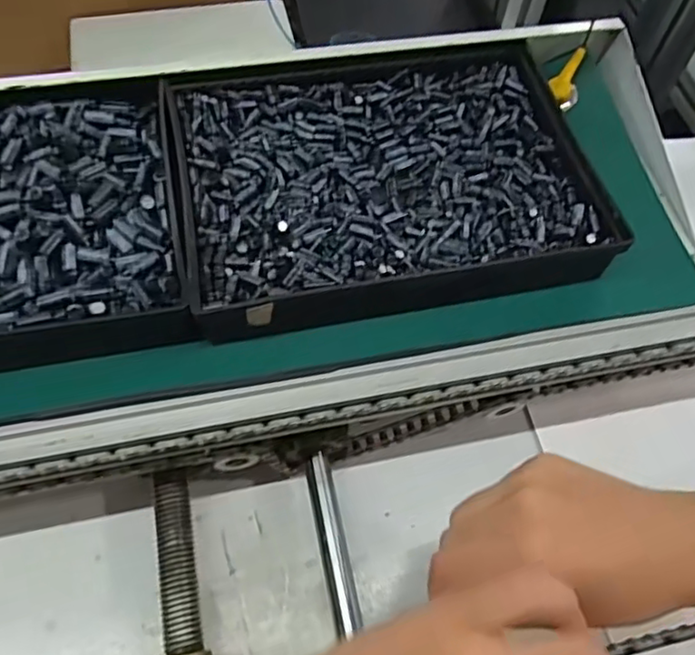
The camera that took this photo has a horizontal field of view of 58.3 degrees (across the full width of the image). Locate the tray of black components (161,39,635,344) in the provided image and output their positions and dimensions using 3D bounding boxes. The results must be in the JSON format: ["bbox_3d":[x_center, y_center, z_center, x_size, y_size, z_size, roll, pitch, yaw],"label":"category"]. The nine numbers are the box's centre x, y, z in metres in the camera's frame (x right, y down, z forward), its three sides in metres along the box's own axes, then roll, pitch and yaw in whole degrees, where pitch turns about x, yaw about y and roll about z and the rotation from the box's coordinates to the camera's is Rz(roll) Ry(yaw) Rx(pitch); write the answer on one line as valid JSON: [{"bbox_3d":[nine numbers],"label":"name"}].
[{"bbox_3d":[0.022,-0.091,0.353,0.229,0.036,0.183,-14,58,-4],"label":"tray of black components"}]

